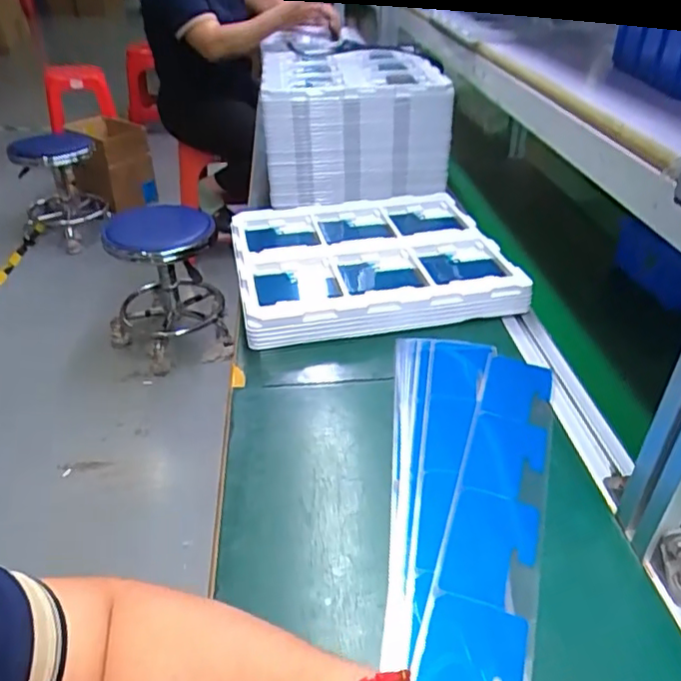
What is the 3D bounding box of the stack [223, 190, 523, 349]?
[{"bbox_3d":[0.030,-0.099,0.729,0.321,0.057,0.275,-5,36,-8],"label":"stack"}]

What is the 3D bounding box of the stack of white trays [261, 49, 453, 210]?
[{"bbox_3d":[0.030,-0.328,0.890,0.266,0.187,0.210,3,36,4],"label":"stack of white trays"}]

